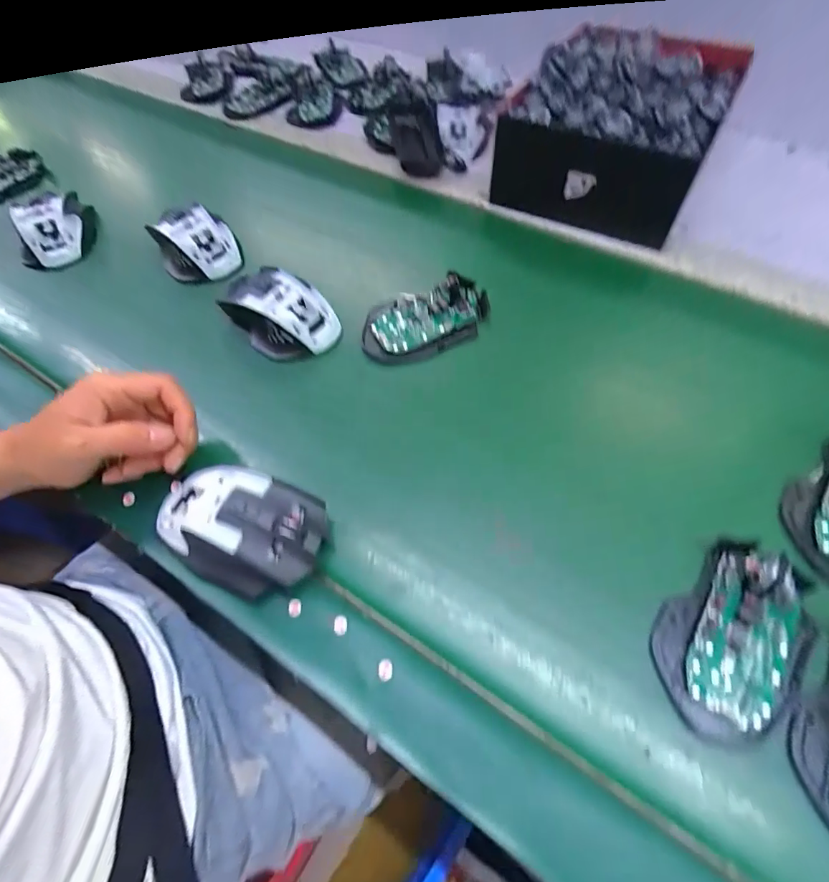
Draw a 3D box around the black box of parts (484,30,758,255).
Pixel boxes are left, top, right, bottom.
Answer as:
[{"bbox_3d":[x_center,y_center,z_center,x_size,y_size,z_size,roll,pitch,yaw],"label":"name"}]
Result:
[{"bbox_3d":[0.214,-0.335,0.493,0.191,0.093,0.252,23,63,15],"label":"black box of parts"}]

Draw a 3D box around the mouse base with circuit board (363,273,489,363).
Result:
[{"bbox_3d":[0.011,-0.107,0.414,0.116,0.029,0.063,-21,61,-9],"label":"mouse base with circuit board"}]

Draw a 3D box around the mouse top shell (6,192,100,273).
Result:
[{"bbox_3d":[-0.380,-0.228,0.497,0.079,0.040,0.097,-21,61,-9],"label":"mouse top shell"}]

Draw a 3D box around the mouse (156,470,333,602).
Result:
[{"bbox_3d":[-0.115,0.055,0.303,0.112,0.034,0.069,14,61,11],"label":"mouse"}]

